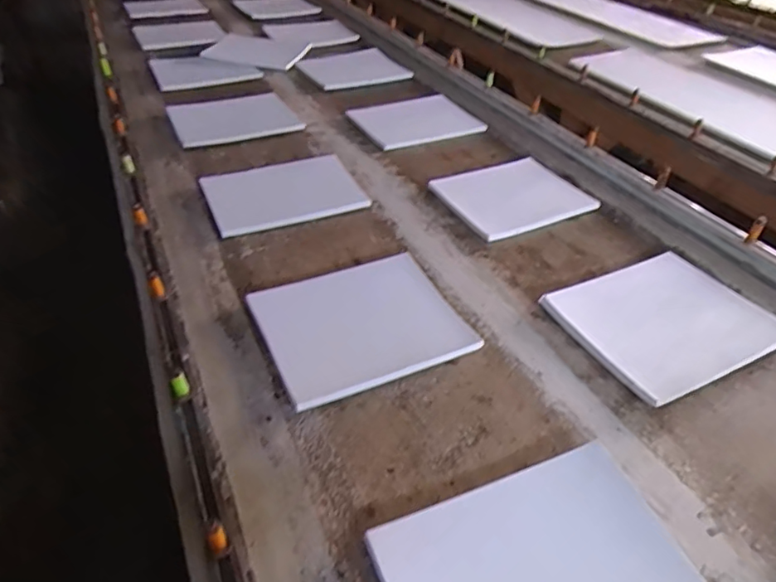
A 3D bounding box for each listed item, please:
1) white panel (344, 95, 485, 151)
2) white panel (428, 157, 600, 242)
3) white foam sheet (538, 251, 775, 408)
[{"bbox_3d":[0.062,-0.416,1.273,0.287,0.014,0.250,-19,45,-22],"label":"white panel"},{"bbox_3d":[0.236,-0.188,1.009,0.252,0.018,0.216,-16,43,-19],"label":"white panel"},{"bbox_3d":[0.392,0.038,0.743,0.262,0.027,0.214,-17,44,-20],"label":"white foam sheet"}]

